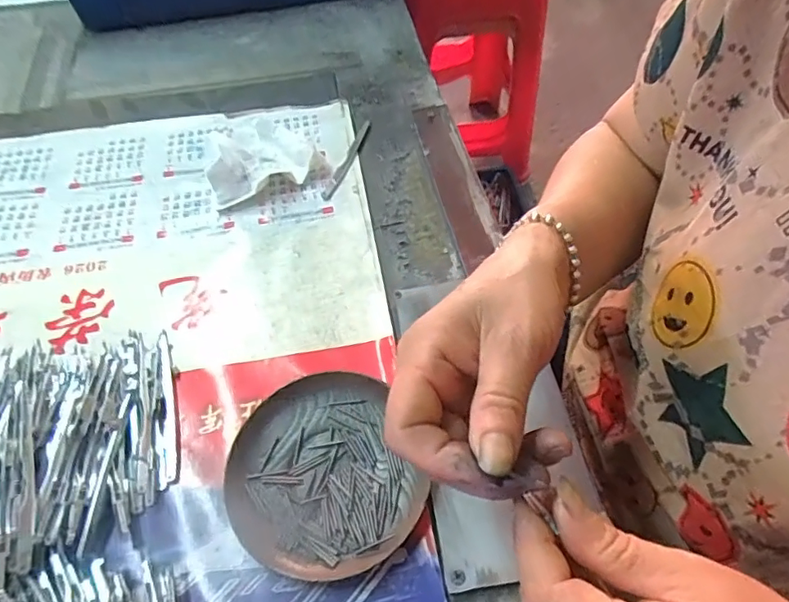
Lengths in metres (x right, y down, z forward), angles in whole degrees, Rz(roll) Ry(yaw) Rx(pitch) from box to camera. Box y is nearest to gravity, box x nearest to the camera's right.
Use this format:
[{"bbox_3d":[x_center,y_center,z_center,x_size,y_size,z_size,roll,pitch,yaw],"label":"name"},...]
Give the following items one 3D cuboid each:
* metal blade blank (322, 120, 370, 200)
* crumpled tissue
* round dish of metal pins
[{"bbox_3d":[-0.039,-0.129,0.473,0.012,0.004,0.103,16,57,12],"label":"metal blade blank"},{"bbox_3d":[-0.121,-0.140,0.468,0.086,0.034,0.104,-14,56,-8],"label":"crumpled tissue"},{"bbox_3d":[-0.044,0.102,0.314,0.102,0.016,0.113,-23,58,-14],"label":"round dish of metal pins"}]

